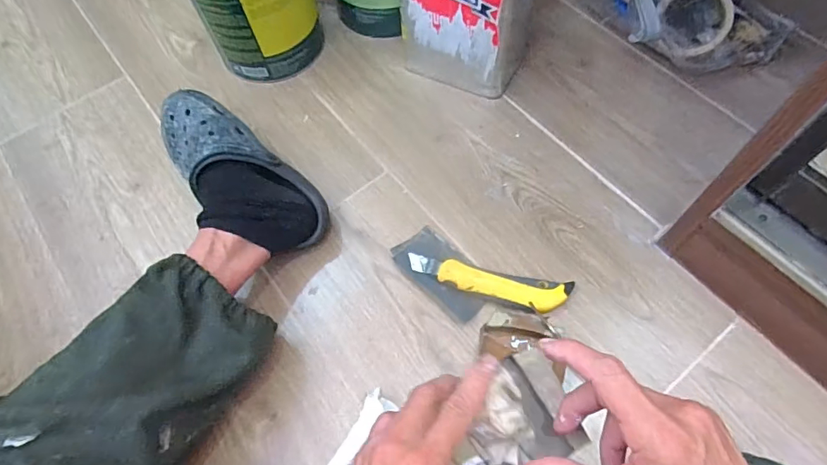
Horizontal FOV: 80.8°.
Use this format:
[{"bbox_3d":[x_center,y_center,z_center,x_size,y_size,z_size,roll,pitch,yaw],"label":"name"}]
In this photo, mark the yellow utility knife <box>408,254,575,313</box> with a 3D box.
[{"bbox_3d":[0.084,0.060,0.546,0.179,0.025,0.039,10,65,8],"label":"yellow utility knife"}]

